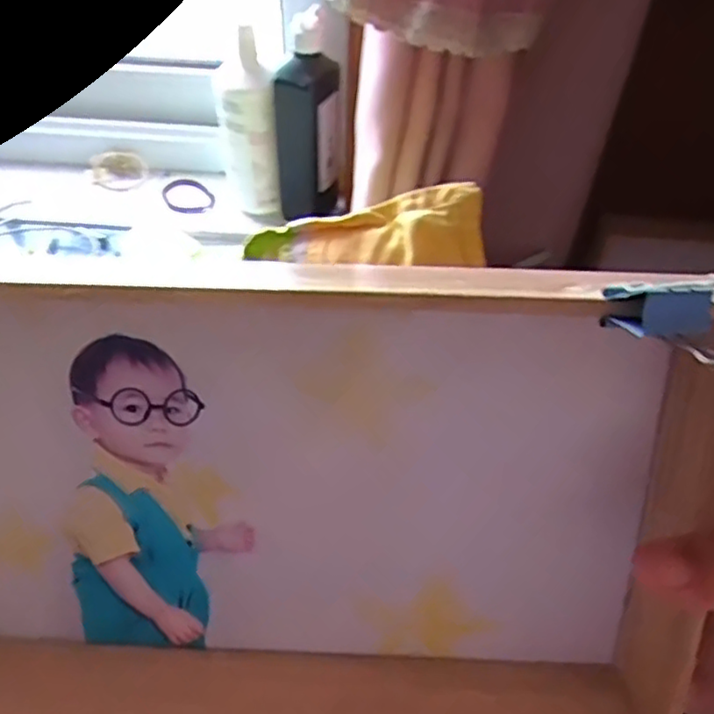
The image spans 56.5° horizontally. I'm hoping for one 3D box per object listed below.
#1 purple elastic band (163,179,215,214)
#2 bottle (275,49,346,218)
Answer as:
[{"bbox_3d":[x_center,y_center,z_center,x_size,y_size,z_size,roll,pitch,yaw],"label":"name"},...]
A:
[{"bbox_3d":[-0.196,-0.185,0.765,0.048,0.010,0.076,-34,57,-30],"label":"purple elastic band"},{"bbox_3d":[-0.048,-0.214,0.670,0.051,0.169,0.054,35,54,26],"label":"bottle"}]

